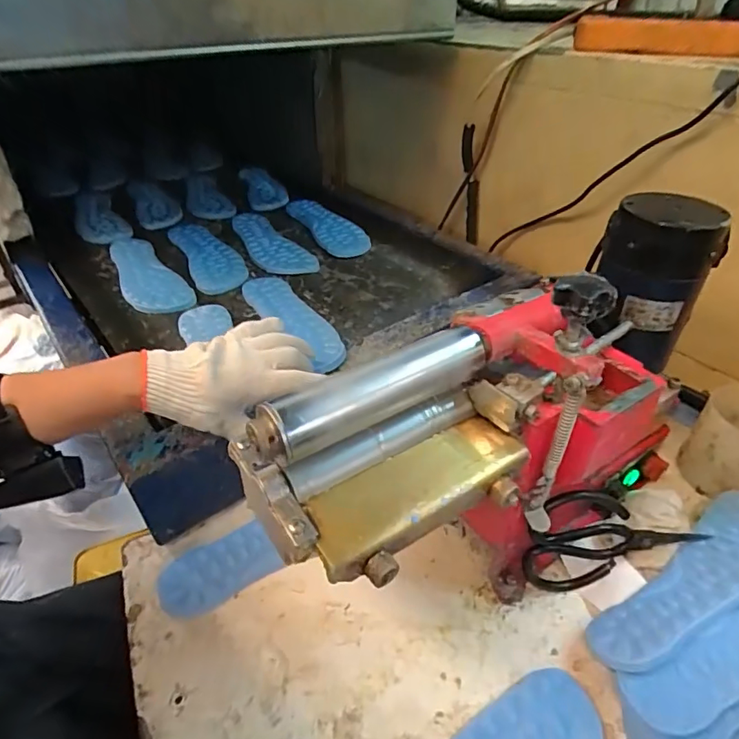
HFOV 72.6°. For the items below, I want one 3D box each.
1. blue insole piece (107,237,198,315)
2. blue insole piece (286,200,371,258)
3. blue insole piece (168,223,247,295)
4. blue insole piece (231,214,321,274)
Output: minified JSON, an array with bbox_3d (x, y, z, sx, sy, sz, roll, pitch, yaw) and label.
[{"bbox_3d":[-0.335,-0.142,0.745,0.079,0.009,0.257,-25,44,-27],"label":"blue insole piece"},{"bbox_3d":[-0.073,-0.254,0.880,0.073,0.019,0.219,-19,42,-21],"label":"blue insole piece"},{"bbox_3d":[-0.252,-0.181,0.791,0.083,0.017,0.232,-19,42,-21],"label":"blue insole piece"},{"bbox_3d":[-0.163,-0.211,0.829,0.075,0.018,0.236,-20,42,-22],"label":"blue insole piece"}]

